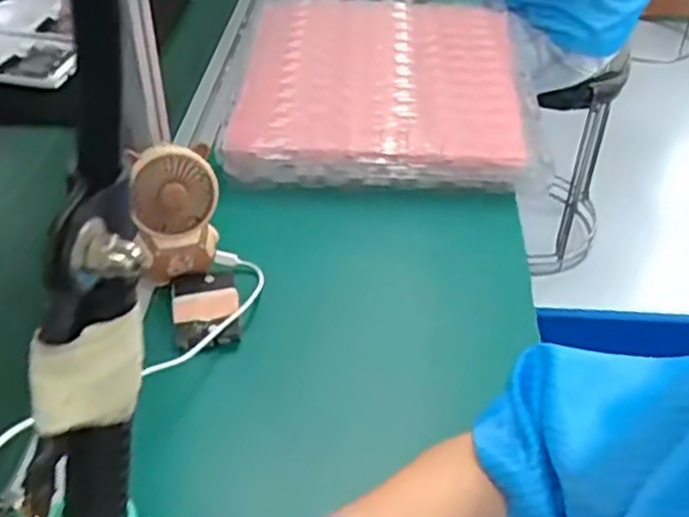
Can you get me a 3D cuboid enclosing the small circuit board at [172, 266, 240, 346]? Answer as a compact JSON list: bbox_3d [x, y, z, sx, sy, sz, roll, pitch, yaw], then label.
[{"bbox_3d":[-0.104,0.036,0.549,0.047,0.009,0.072,-9,47,-11],"label":"small circuit board"}]

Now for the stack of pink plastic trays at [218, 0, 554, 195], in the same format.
[{"bbox_3d":[0.048,-0.196,0.781,0.313,0.043,0.352,6,46,3],"label":"stack of pink plastic trays"}]

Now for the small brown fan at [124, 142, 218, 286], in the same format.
[{"bbox_3d":[-0.129,-0.035,0.552,0.068,0.088,0.053,-11,48,-13],"label":"small brown fan"}]

